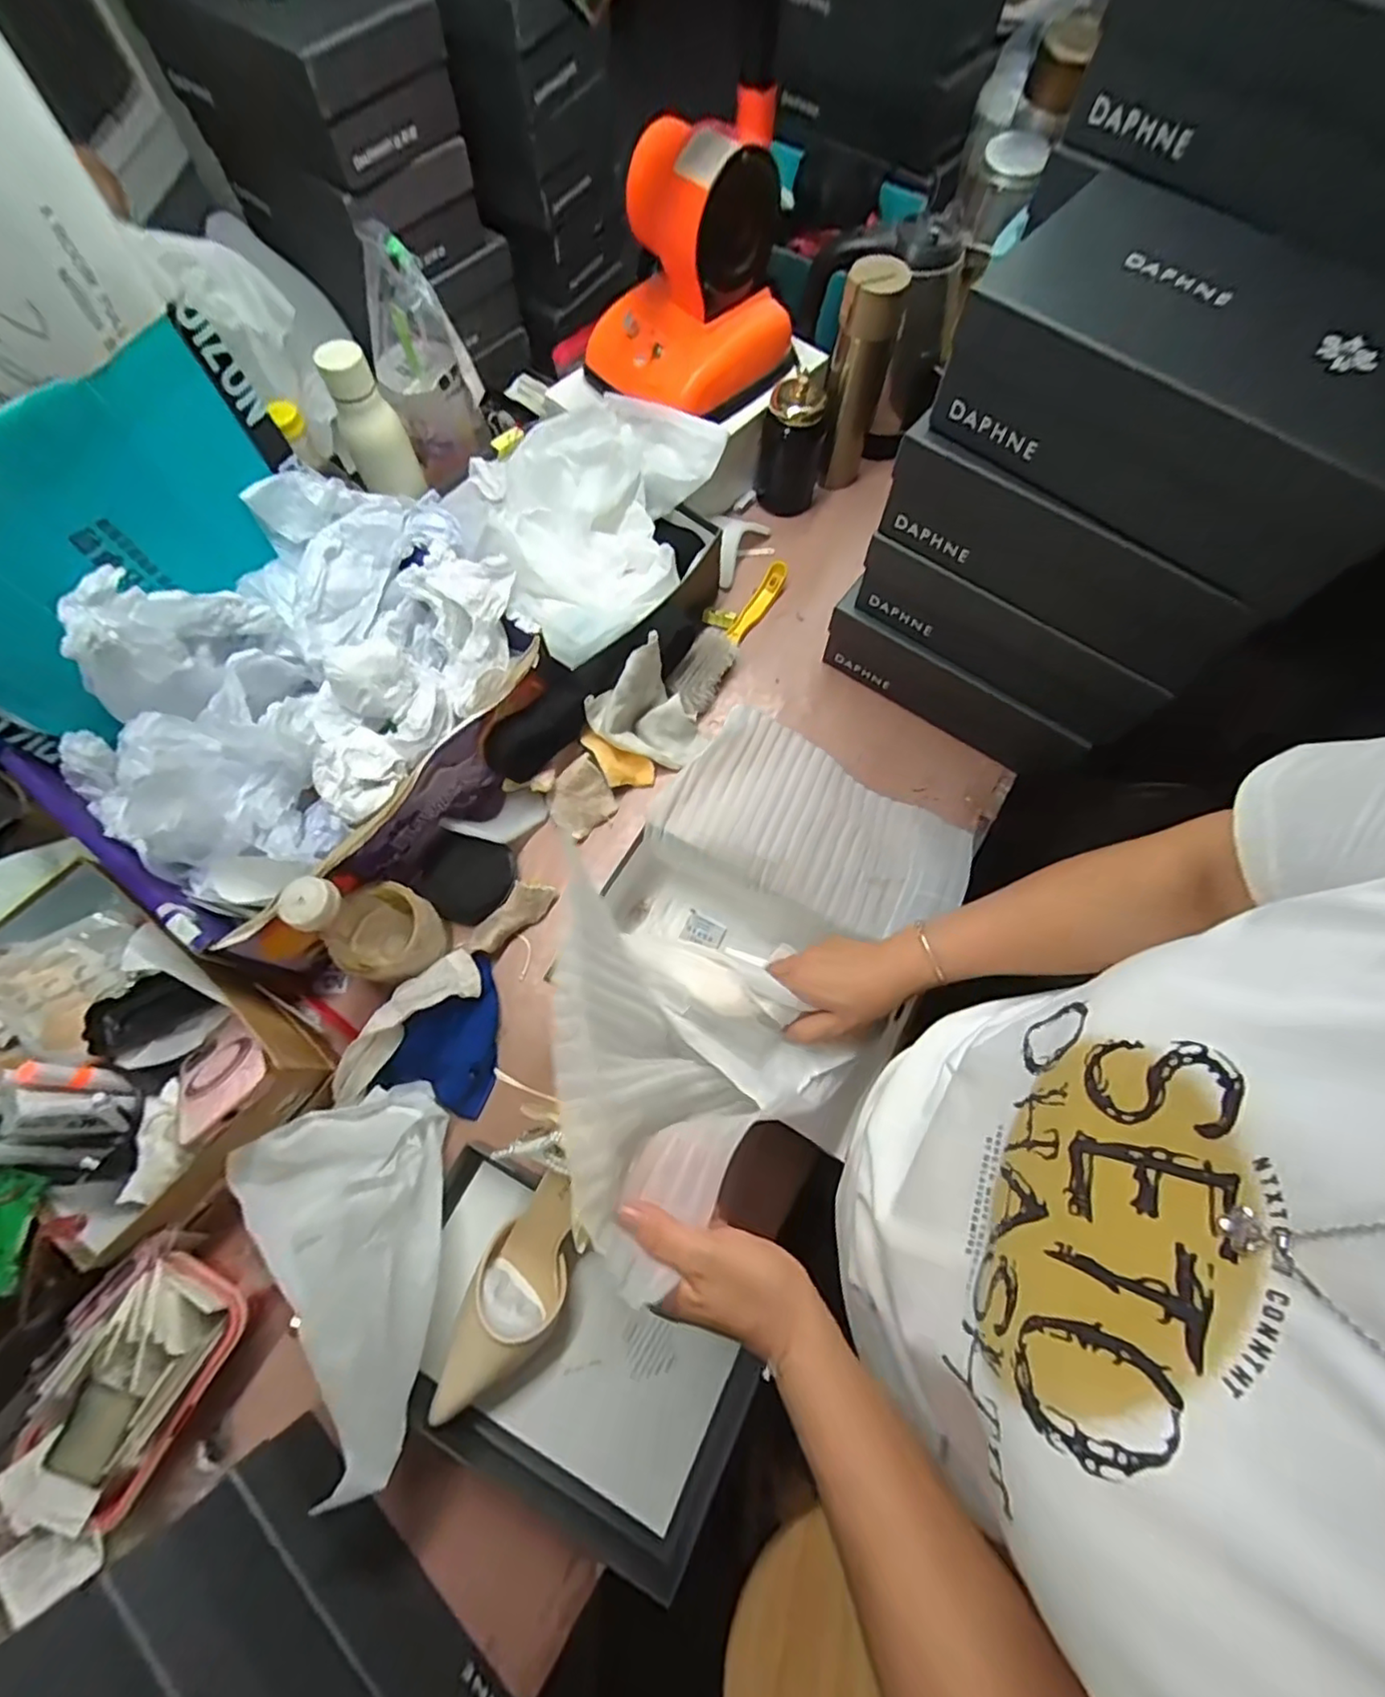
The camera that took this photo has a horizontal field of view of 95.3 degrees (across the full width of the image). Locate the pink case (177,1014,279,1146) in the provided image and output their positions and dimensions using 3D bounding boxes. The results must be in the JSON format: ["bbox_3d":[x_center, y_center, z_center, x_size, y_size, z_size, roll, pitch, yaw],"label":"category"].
[{"bbox_3d":[-0.394,0.187,0.528,0.146,0.014,0.070,12,54,47],"label":"pink case"}]

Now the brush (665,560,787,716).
[{"bbox_3d":[0.043,-0.260,0.769,0.054,0.035,0.247,27,72,9],"label":"brush"}]

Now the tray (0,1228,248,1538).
[{"bbox_3d":[-0.428,0.404,0.473,0.104,0.055,0.183,23,71,8],"label":"tray"}]

